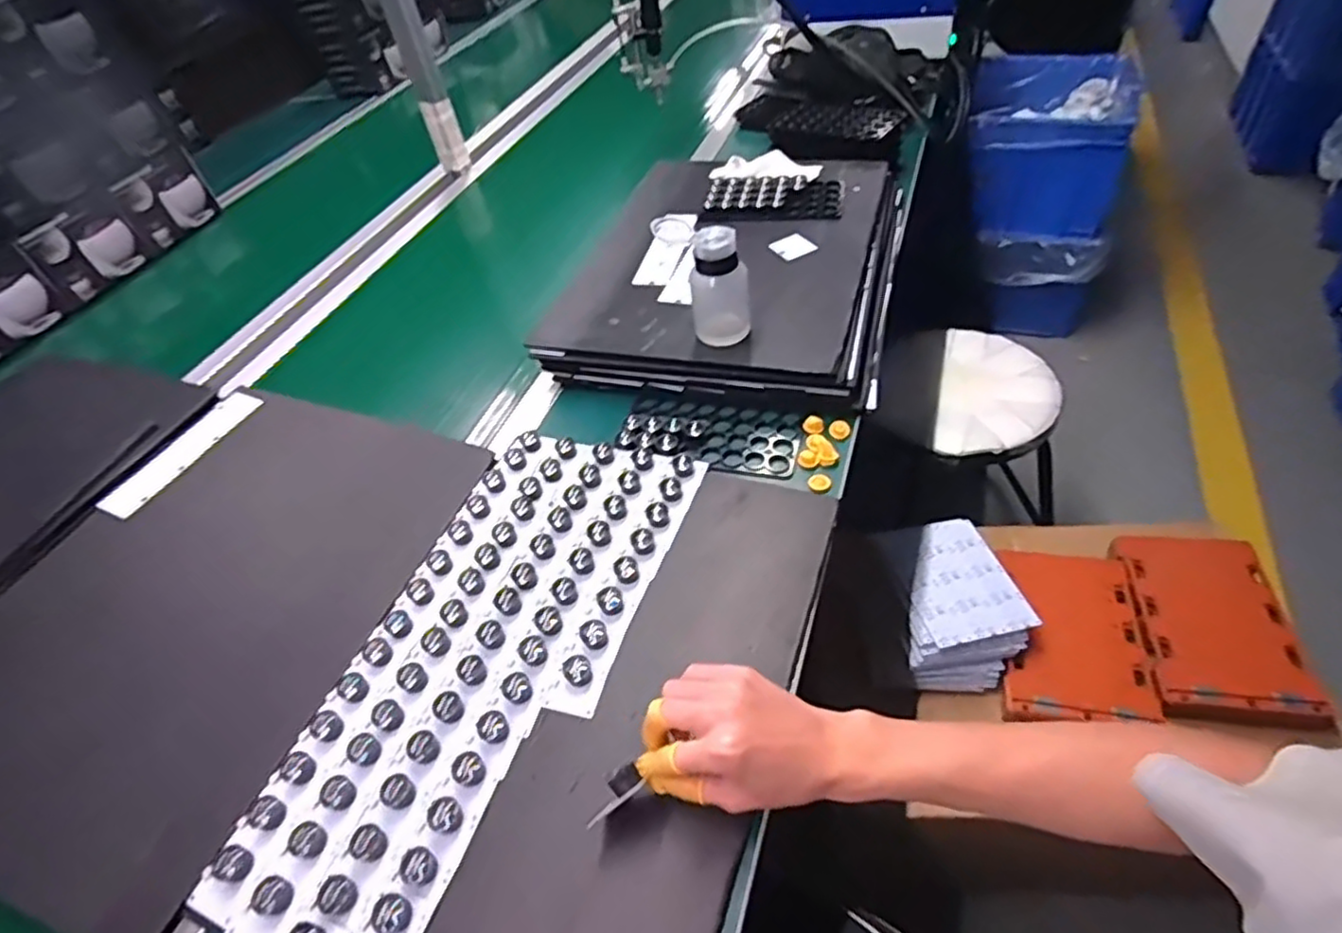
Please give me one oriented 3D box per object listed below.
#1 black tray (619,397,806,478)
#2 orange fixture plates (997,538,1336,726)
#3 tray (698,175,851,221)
[{"bbox_3d":[0.042,-0.038,0.749,0.189,0.016,0.099,6,49,12],"label":"black tray"},{"bbox_3d":[0.601,0.210,0.895,0.340,0.047,0.273,-1,47,10],"label":"orange fixture plates"},{"bbox_3d":[0.146,-0.387,0.974,0.193,0.019,0.118,0,47,10],"label":"tray"}]

